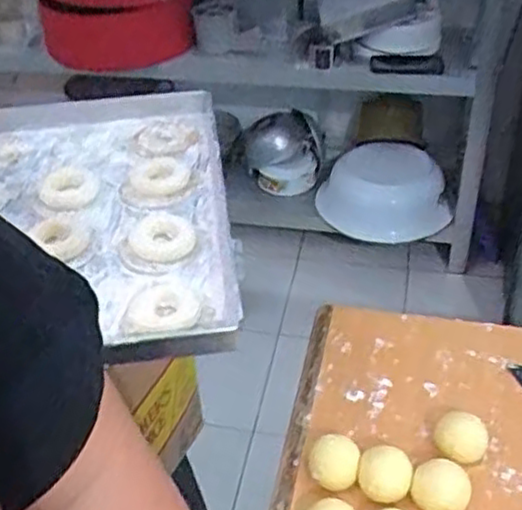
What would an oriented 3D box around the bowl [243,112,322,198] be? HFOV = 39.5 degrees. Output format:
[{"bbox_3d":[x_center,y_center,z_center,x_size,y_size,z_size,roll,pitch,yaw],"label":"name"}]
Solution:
[{"bbox_3d":[0.059,-0.272,1.929,0.211,0.189,0.114,-3,39,0],"label":"bowl"}]

